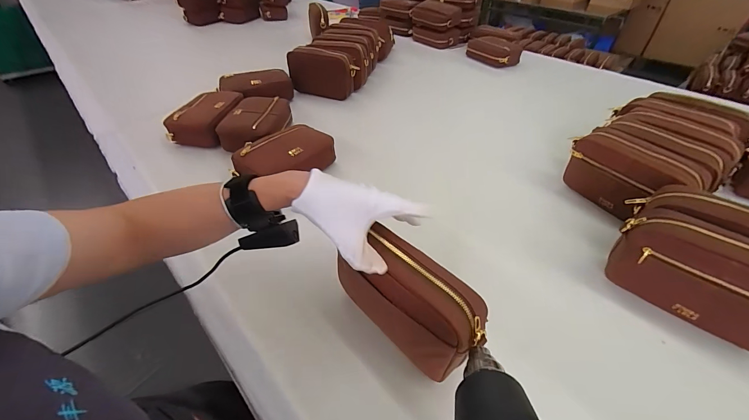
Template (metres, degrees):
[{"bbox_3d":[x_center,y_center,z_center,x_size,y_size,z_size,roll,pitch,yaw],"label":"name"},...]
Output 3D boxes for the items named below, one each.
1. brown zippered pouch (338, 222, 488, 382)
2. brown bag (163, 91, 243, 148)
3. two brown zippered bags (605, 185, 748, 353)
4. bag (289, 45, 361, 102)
[{"bbox_3d":[0.037,0.101,0.368,0.075,0.091,0.172,-34,54,-31],"label":"brown zippered pouch"},{"bbox_3d":[-0.405,-0.228,0.786,0.121,0.068,0.181,5,44,4],"label":"brown bag"},{"bbox_3d":[0.445,0.062,0.426,0.195,0.117,0.139,26,50,25],"label":"two brown zippered bags"},{"bbox_3d":[-0.151,-0.400,0.947,0.207,0.142,0.045,12,45,12],"label":"bag"}]

